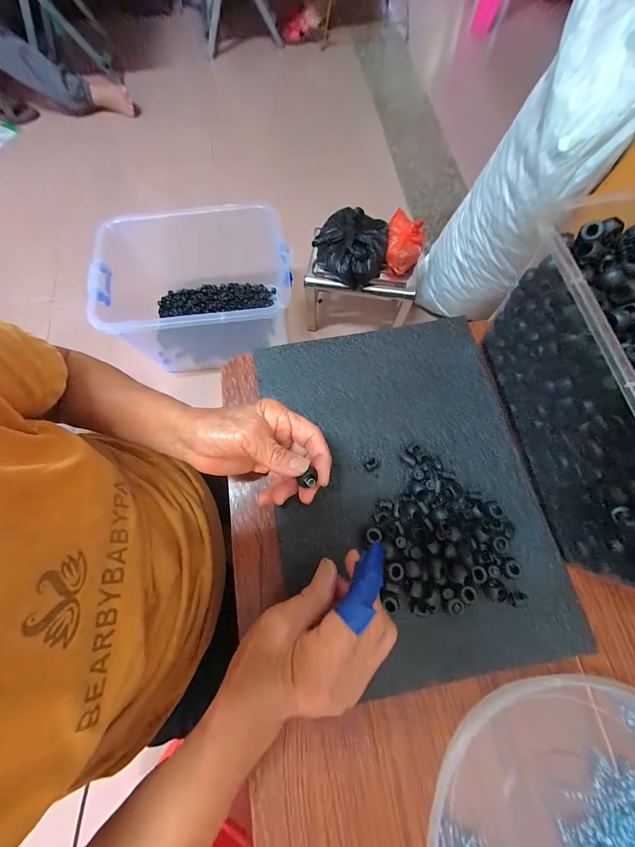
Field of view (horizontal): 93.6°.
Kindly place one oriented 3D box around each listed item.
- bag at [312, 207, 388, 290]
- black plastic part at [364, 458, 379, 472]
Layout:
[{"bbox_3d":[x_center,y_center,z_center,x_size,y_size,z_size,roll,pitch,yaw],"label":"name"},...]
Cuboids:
[{"bbox_3d":[0.088,-0.461,0.767,0.186,0.090,0.184,26,76,9],"label":"bag"},{"bbox_3d":[0.053,0.041,0.292,0.013,0.011,0.011,-39,76,-9],"label":"black plastic part"}]

